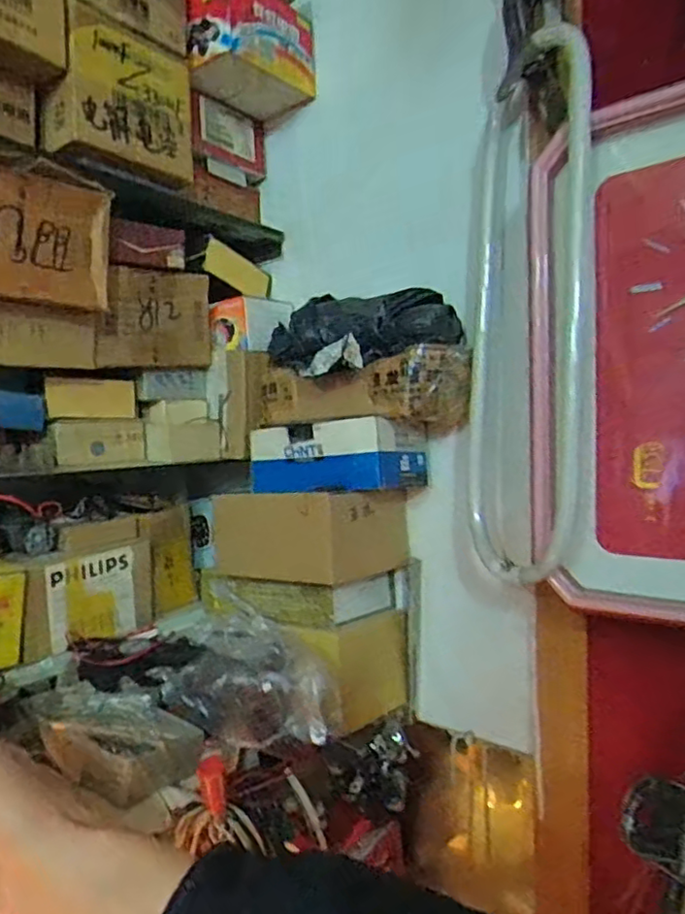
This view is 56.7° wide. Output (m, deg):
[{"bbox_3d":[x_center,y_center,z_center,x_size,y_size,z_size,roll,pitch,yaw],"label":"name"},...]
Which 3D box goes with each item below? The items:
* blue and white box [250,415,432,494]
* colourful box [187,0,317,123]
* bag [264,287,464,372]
[{"bbox_3d":[-0.009,0.000,0.731,0.200,0.075,0.100,2,3,39],"label":"blue and white box"},{"bbox_3d":[-0.111,-0.498,0.770,0.081,0.109,0.159,1,3,38],"label":"colourful box"},{"bbox_3d":[0.013,-0.143,0.713,0.226,0.077,0.094,2,3,39],"label":"bag"}]

